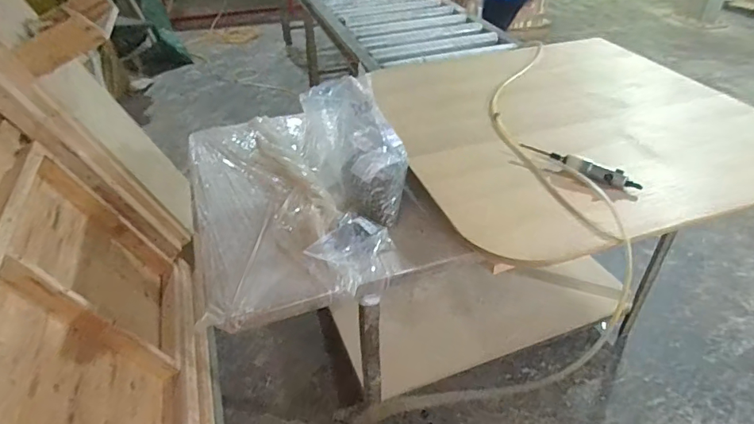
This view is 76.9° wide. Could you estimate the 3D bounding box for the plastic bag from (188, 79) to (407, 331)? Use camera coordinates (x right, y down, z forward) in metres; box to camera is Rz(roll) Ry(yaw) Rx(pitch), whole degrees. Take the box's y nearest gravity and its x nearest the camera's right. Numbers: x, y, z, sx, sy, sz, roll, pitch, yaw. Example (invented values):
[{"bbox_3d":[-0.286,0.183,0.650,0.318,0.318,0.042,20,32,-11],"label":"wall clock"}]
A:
[{"bbox_3d":[-0.203,-0.139,1.152,0.499,0.250,0.744,-12,40,-14],"label":"plastic bag"}]

